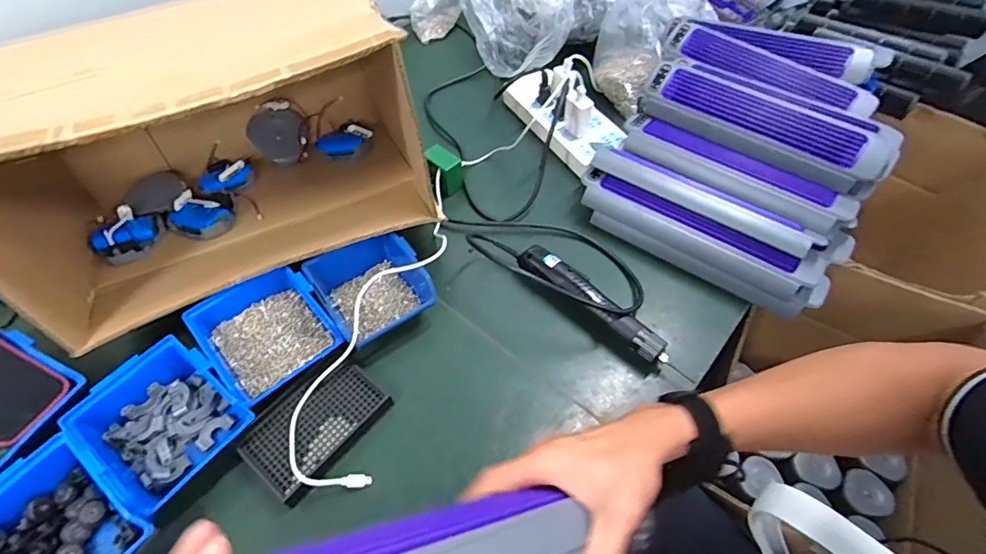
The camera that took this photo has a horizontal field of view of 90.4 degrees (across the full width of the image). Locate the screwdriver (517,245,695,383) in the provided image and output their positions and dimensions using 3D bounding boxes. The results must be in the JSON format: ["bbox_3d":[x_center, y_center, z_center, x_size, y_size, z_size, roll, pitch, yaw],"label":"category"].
[{"bbox_3d":[0.125,0.039,0.568,0.226,0.042,0.033,36,63,23],"label":"screwdriver"}]

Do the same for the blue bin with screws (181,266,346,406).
[{"bbox_3d":[-0.243,0.057,0.529,0.116,0.050,0.124,-33,61,-20],"label":"blue bin with screws"}]

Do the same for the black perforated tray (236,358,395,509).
[{"bbox_3d":[-0.178,0.149,0.497,0.088,0.015,0.133,35,62,23],"label":"black perforated tray"}]

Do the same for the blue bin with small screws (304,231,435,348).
[{"bbox_3d":[-0.141,0.012,0.569,0.114,0.057,0.128,-30,60,-19],"label":"blue bin with small screws"}]

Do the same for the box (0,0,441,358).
[{"bbox_3d":[-0.312,-0.153,0.560,0.420,0.250,0.299,-23,58,-15],"label":"box"}]

